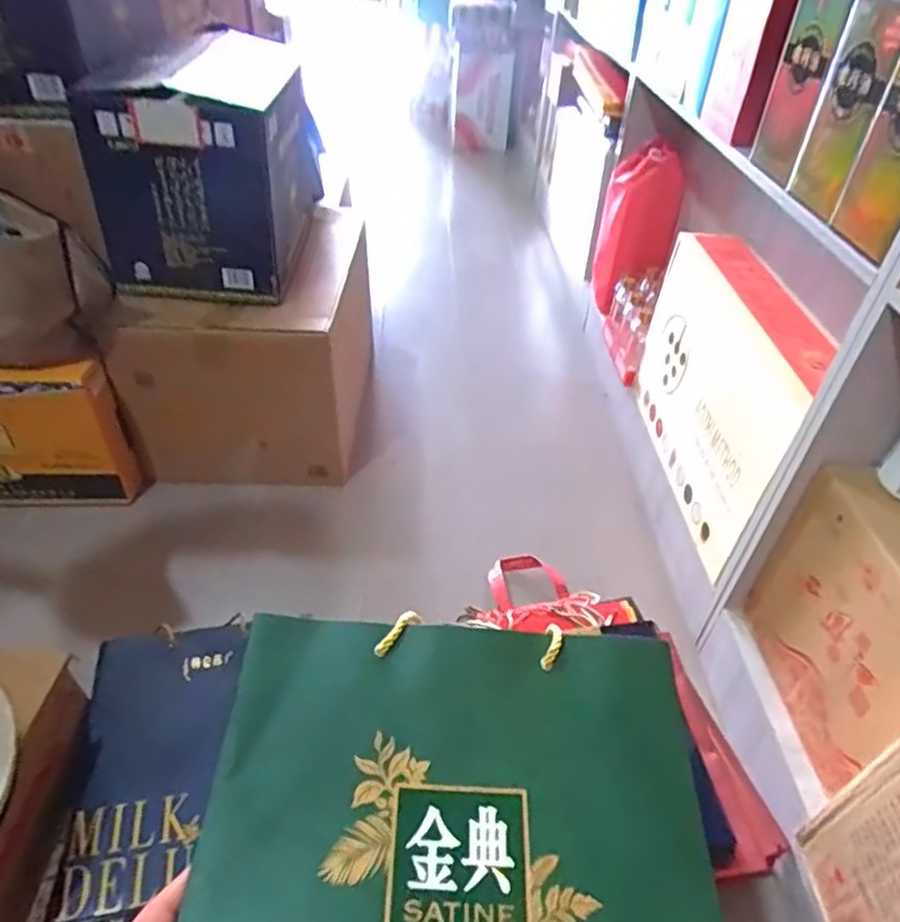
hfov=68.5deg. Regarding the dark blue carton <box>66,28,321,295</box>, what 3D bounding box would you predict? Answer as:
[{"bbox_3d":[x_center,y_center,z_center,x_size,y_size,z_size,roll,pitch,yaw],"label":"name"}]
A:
[{"bbox_3d":[-0.376,-0.495,1.084,0.237,0.296,0.456,1,42,-1],"label":"dark blue carton"}]

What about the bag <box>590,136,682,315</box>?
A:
[{"bbox_3d":[0.400,-0.495,1.432,0.148,0.345,0.102,11,43,10],"label":"bag"}]

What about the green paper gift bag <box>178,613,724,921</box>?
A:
[{"bbox_3d":[0.006,0.242,0.370,0.292,0.051,0.310,2,42,0],"label":"green paper gift bag"}]

